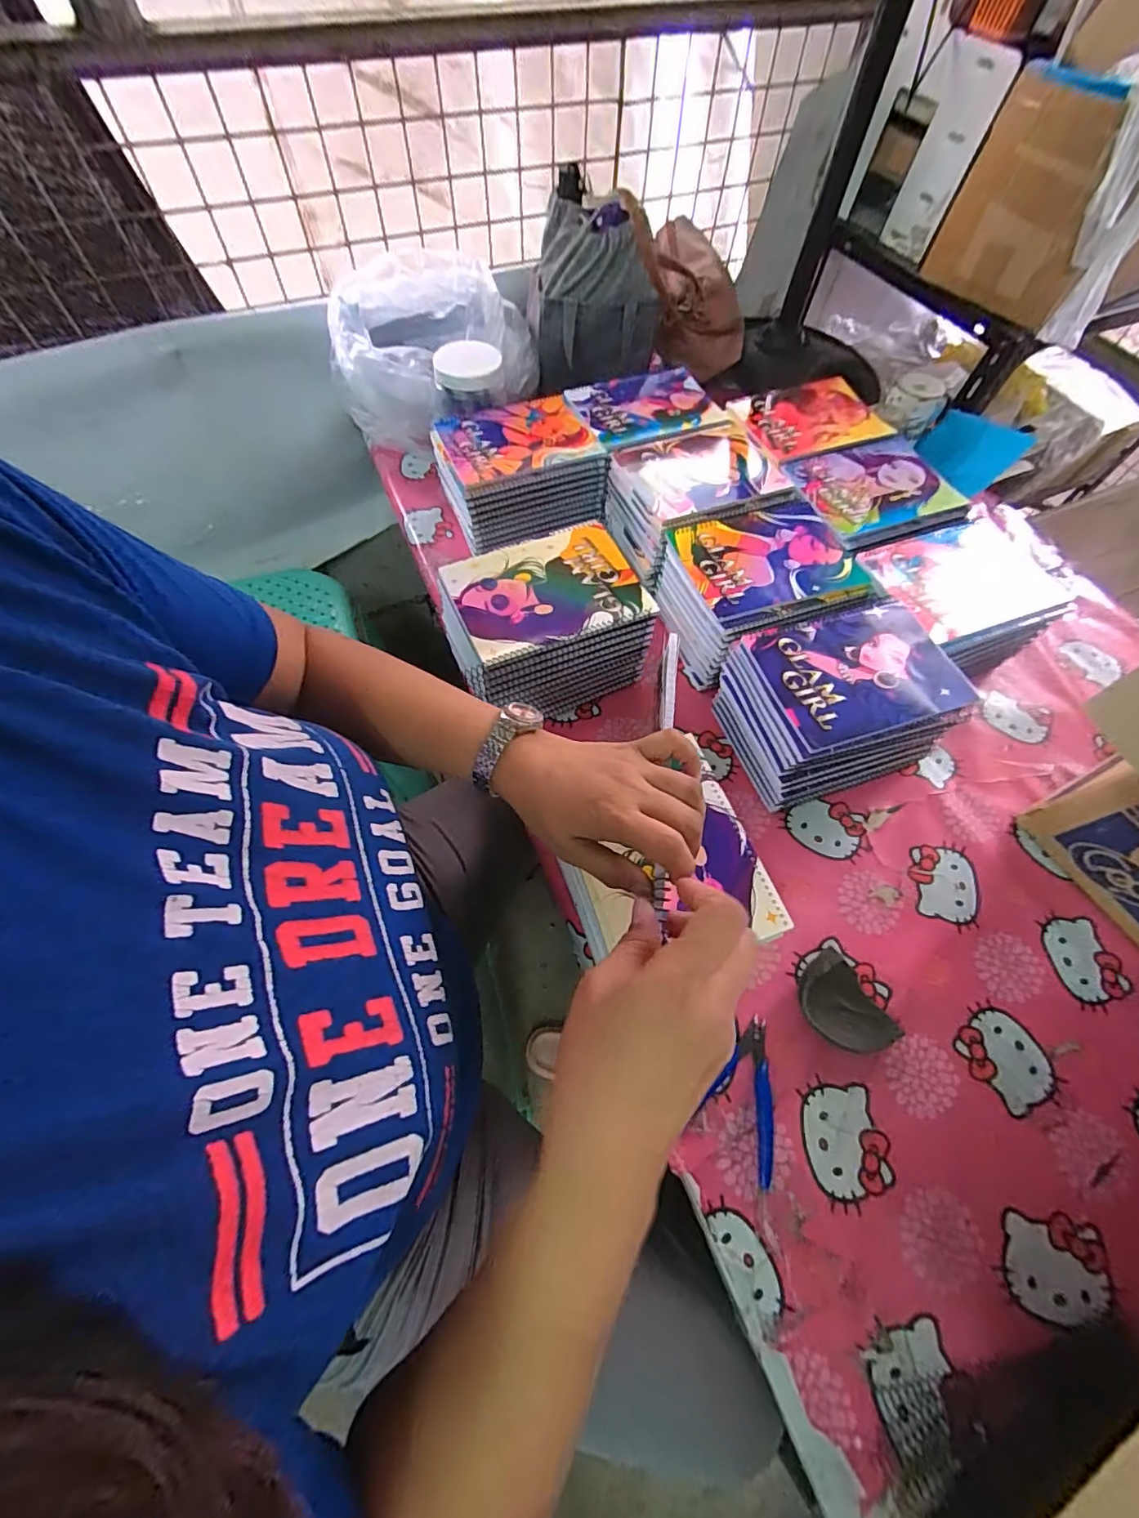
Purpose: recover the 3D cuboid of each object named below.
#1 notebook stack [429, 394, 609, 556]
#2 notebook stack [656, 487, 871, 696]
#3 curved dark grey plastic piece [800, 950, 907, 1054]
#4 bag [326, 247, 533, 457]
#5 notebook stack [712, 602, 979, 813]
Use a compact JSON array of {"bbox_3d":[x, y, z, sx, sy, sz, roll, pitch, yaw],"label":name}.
[{"bbox_3d":[-0.074,-0.417,0.750,0.214,0.093,0.154,-20,65,-11],"label":"notebook stack"},{"bbox_3d":[0.230,-0.220,0.670,0.204,0.108,0.178,-21,65,-12],"label":"notebook stack"},{"bbox_3d":[0.252,0.230,0.485,0.068,0.033,0.089,-25,66,-14],"label":"curved dark grey plastic piece"},{"bbox_3d":[-0.204,-0.626,0.809,0.268,0.178,0.227,15,63,6],"label":"bag"},{"bbox_3d":[0.292,-0.058,0.592,0.223,0.119,0.170,-15,64,-9],"label":"notebook stack"}]

